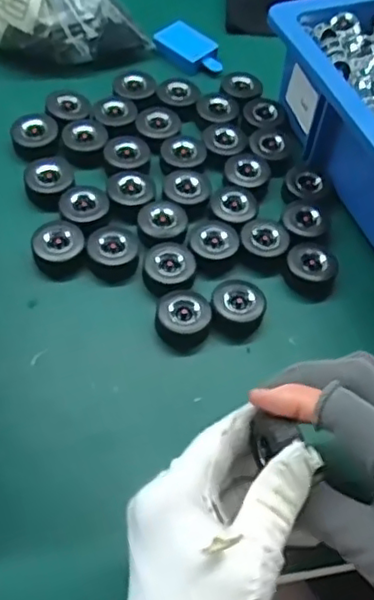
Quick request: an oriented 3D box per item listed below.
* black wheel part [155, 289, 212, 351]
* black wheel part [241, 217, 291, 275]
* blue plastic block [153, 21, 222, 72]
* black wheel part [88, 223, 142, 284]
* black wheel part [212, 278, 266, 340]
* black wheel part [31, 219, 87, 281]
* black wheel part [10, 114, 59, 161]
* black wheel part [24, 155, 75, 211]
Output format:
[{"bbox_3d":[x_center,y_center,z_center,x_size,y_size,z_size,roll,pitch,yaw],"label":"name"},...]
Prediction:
[{"bbox_3d":[-0.002,0.012,0.433,0.036,0.019,0.038,2,59,-3],"label":"black wheel part"},{"bbox_3d":[0.058,-0.041,0.473,0.035,0.017,0.040,9,59,1],"label":"black wheel part"},{"bbox_3d":[0.004,-0.239,0.593,0.069,0.012,0.042,36,63,16],"label":"blue plastic block"},{"bbox_3d":[-0.053,-0.035,0.457,0.037,0.018,0.041,-2,60,-5],"label":"black wheel part"},{"bbox_3d":[0.037,0.004,0.441,0.036,0.019,0.039,2,59,-3],"label":"black wheel part"},{"bbox_3d":[-0.093,-0.037,0.454,0.036,0.018,0.038,2,59,-3],"label":"black wheel part"},{"bbox_3d":[-0.123,-0.133,0.511,0.038,0.016,0.042,-19,63,-15],"label":"black wheel part"},{"bbox_3d":[-0.105,-0.090,0.481,0.037,0.019,0.036,2,59,-3],"label":"black wheel part"}]

